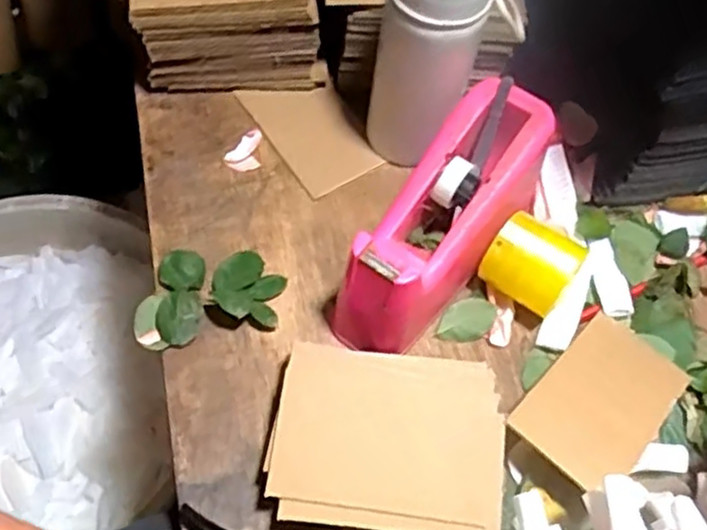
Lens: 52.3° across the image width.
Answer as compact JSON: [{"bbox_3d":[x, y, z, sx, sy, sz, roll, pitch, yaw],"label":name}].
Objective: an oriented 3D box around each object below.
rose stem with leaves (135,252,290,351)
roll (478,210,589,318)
[{"bbox_3d":[-0.109,0.017,0.534,0.109,0.024,0.073,-10,63,-9],"label":"rose stem with leaves"},{"bbox_3d":[0.132,-0.001,0.529,0.065,0.047,0.049,32,65,13],"label":"roll"}]

